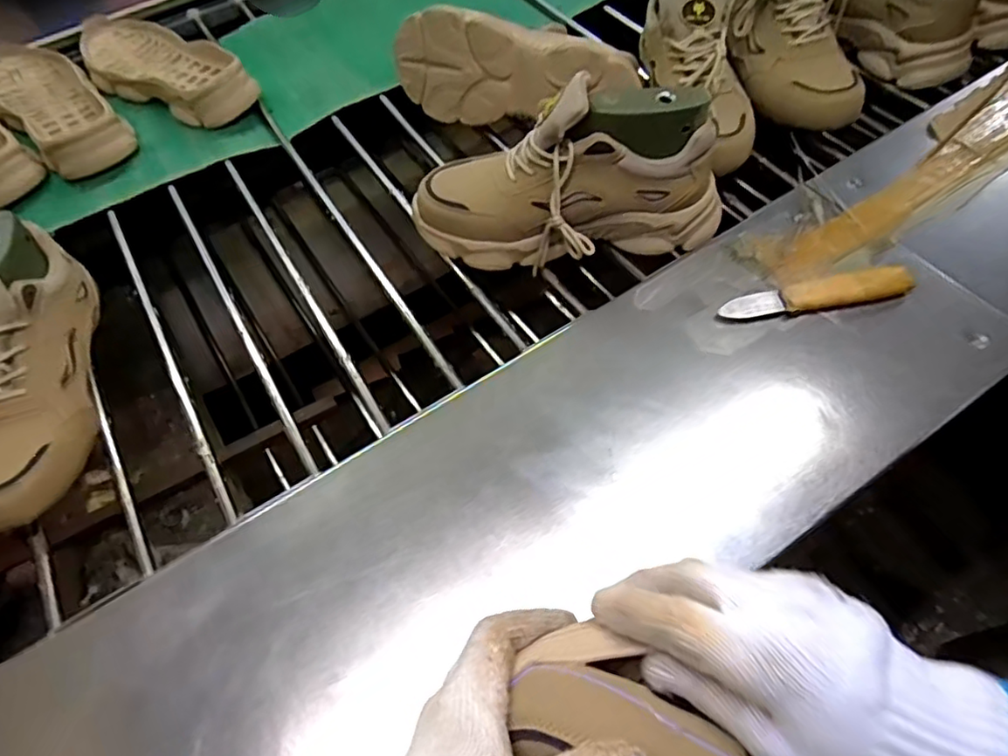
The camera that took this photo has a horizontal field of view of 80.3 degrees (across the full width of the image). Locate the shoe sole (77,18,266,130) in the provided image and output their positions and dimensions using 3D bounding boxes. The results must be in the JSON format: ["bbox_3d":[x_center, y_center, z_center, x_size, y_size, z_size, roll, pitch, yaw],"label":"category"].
[{"bbox_3d":[-0.451,-0.403,0.778,0.296,0.043,0.111,29,63,19],"label":"shoe sole"}]

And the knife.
[{"bbox_3d":[0.261,-0.069,0.497,0.156,0.018,0.029,-7,58,-2],"label":"knife"}]

